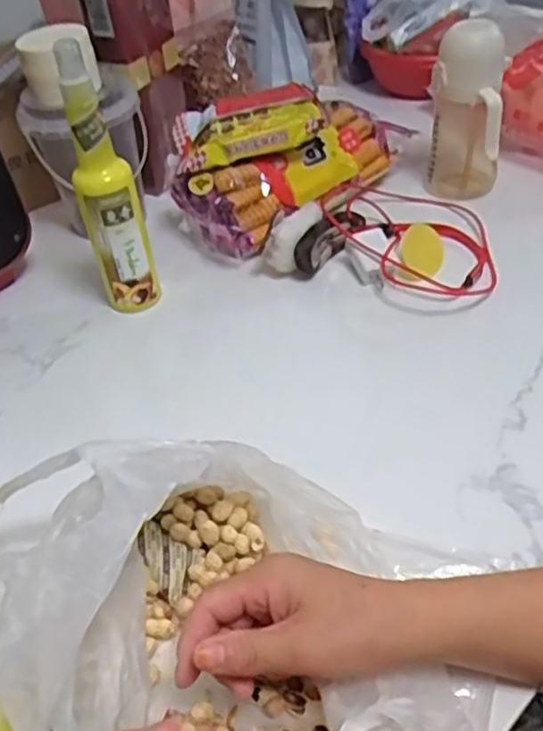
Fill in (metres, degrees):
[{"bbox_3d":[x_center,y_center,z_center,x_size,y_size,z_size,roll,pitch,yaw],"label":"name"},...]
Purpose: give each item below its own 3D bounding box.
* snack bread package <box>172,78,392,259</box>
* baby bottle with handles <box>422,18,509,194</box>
[{"bbox_3d":[0.013,-0.223,0.764,0.255,0.114,0.131,-33,48,-25],"label":"snack bread package"},{"bbox_3d":[0.203,-0.262,0.732,0.072,0.174,0.071,6,43,15],"label":"baby bottle with handles"}]

